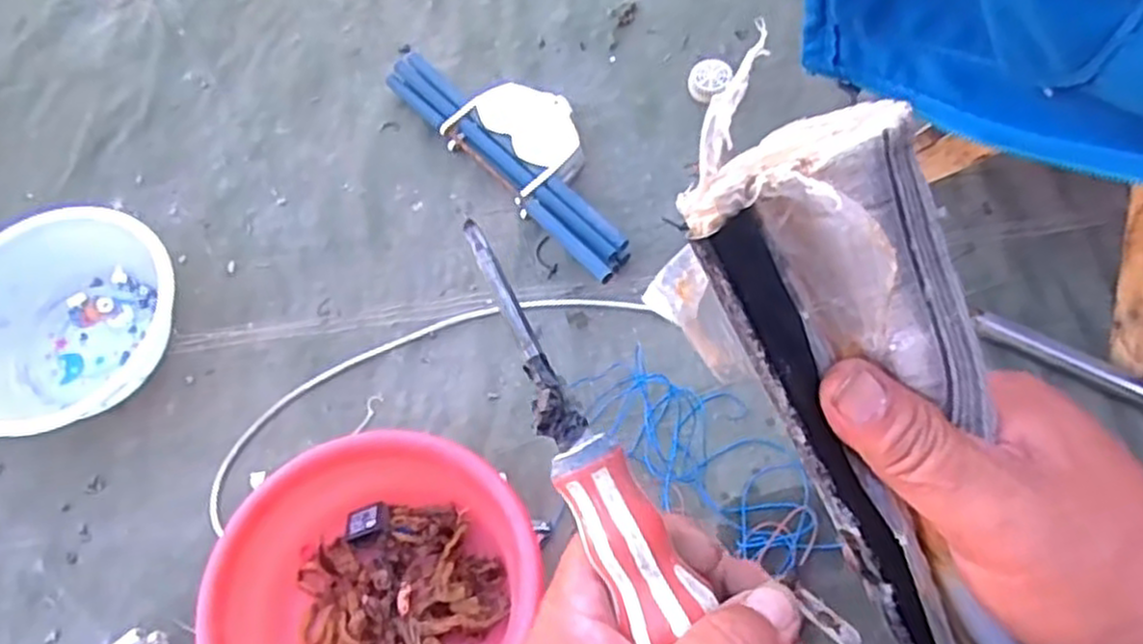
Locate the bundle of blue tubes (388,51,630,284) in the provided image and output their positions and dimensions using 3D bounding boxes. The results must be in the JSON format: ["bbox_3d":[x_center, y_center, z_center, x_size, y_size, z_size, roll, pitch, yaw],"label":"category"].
[{"bbox_3d":[-0.082,-0.183,0.869,0.057,0.047,0.366,-41,69,-11],"label":"bundle of blue tubes"}]

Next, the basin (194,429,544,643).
[{"bbox_3d":[-0.159,0.220,0.647,0.241,0.124,0.255,-3,65,6],"label":"basin"}]

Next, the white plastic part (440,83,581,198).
[{"bbox_3d":[-0.056,-0.212,0.869,0.111,0.037,0.138,-40,70,-17],"label":"white plastic part"}]

